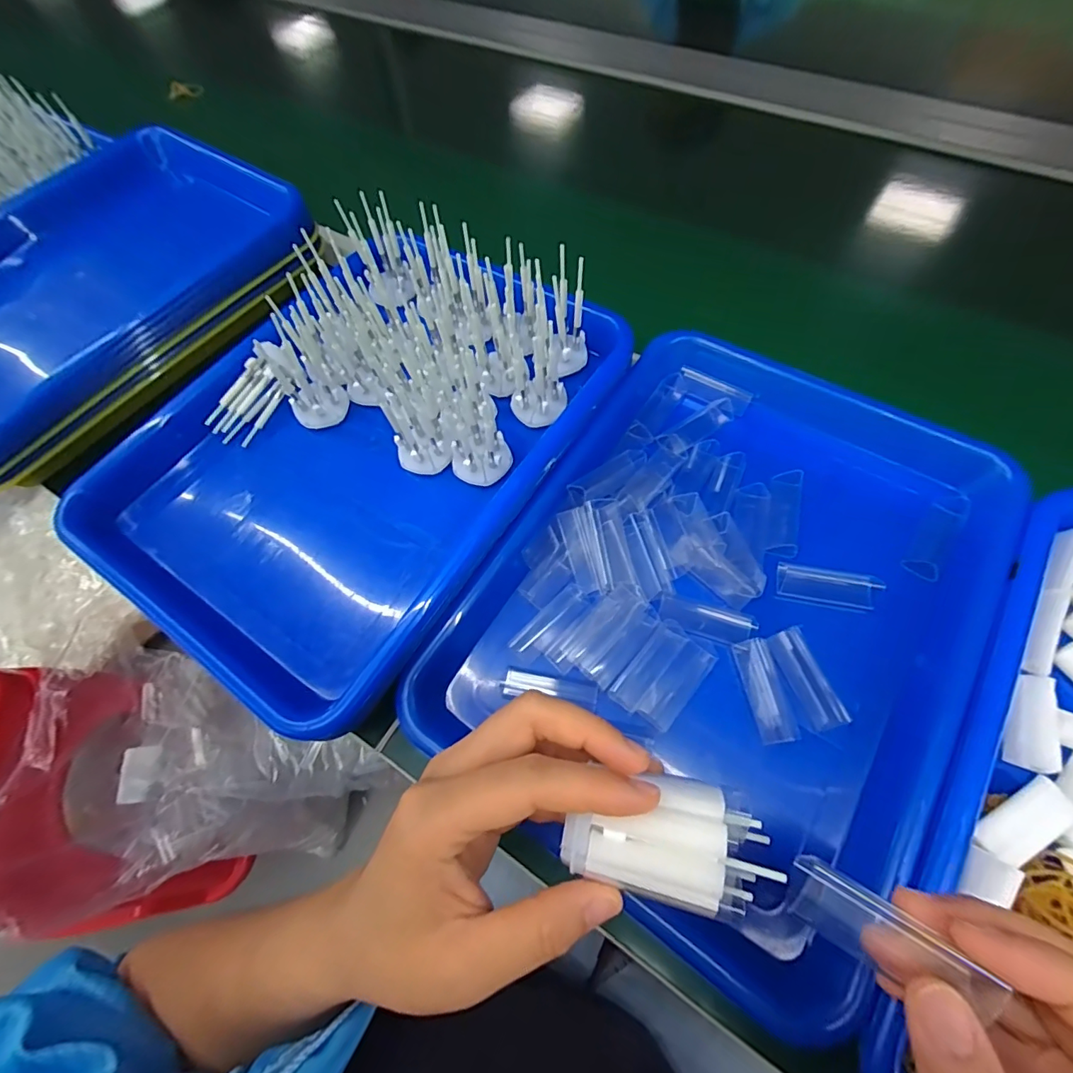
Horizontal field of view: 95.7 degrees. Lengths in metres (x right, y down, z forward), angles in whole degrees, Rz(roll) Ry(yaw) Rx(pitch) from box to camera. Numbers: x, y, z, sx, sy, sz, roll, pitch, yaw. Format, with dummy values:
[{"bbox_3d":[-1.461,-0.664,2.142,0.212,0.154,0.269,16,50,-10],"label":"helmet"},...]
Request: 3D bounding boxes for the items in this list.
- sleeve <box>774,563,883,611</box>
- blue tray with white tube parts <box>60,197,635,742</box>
[{"bbox_3d":[0.176,0.029,0.295,0.056,0.010,0.020,10,66,9],"label":"sleeve"},{"bbox_3d":[-0.119,-0.084,0.329,0.265,0.090,0.342,28,70,16],"label":"blue tray with white tube parts"}]

